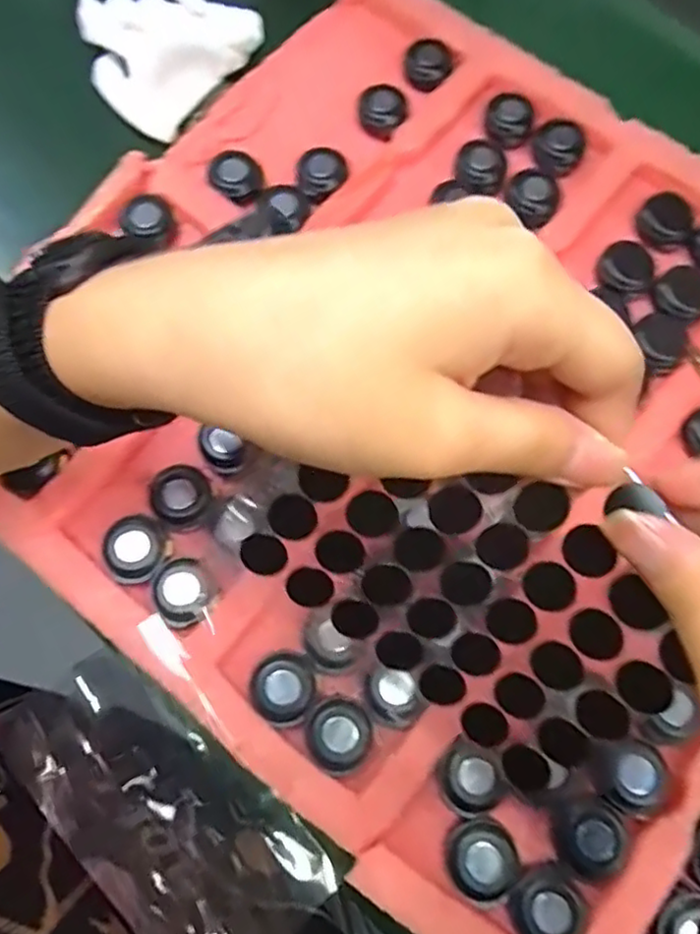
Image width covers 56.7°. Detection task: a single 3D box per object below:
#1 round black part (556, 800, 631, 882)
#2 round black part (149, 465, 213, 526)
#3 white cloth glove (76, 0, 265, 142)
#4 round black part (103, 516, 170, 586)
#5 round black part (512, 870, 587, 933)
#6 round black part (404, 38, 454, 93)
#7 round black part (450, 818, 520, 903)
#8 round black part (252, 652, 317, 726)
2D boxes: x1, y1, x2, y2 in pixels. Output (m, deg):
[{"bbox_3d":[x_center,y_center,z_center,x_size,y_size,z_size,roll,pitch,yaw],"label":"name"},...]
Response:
[{"bbox_3d":[0.098,0.149,0.257,0.028,0.004,0.028,0,75,1],"label":"round black part"},{"bbox_3d":[-0.078,0.013,0.299,0.027,0.006,0.028,0,75,1],"label":"round black part"},{"bbox_3d":[-0.117,-0.253,0.386,0.088,0.025,0.102,34,78,9],"label":"white cloth glove"},{"bbox_3d":[-0.097,0.037,0.293,0.027,0.007,0.029,0,75,1],"label":"round black part"},{"bbox_3d":[0.078,0.174,0.250,0.027,0.006,0.027,0,75,1],"label":"round black part"},{"bbox_3d":[0.045,-0.232,0.372,0.026,0.008,0.032,-14,76,-3],"label":"round black part"},{"bbox_3d":[0.053,0.156,0.257,0.027,0.005,0.027,0,75,1],"label":"round black part"},{"bbox_3d":[-0.028,0.093,0.272,0.027,0.004,0.027,-30,77,-7],"label":"round black part"}]

